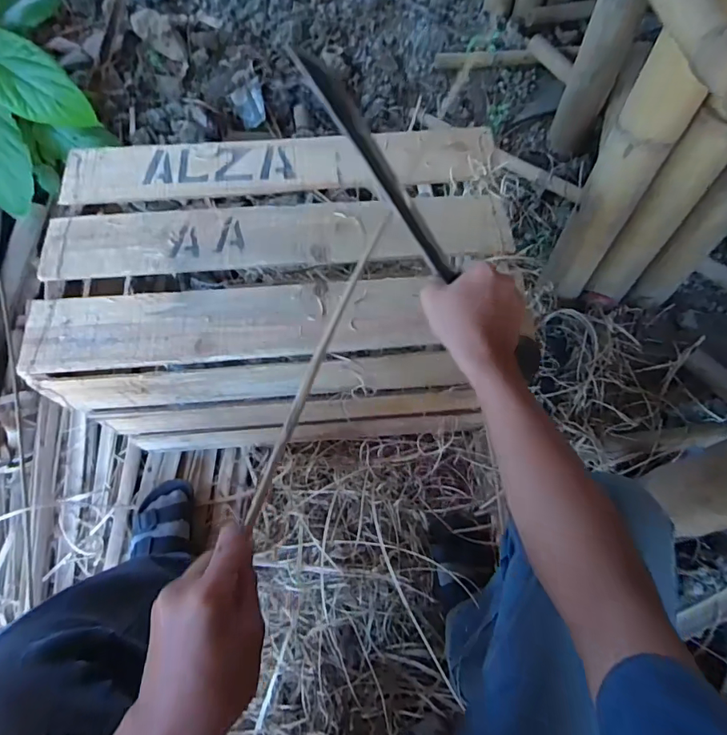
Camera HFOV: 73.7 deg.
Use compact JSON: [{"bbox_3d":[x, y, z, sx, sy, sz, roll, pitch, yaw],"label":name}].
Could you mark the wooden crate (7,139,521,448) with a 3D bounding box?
[{"bbox_3d":[-0.112,-0.093,0.760,0.573,0.358,0.355,-1,66,-2],"label":"wooden crate"}]

